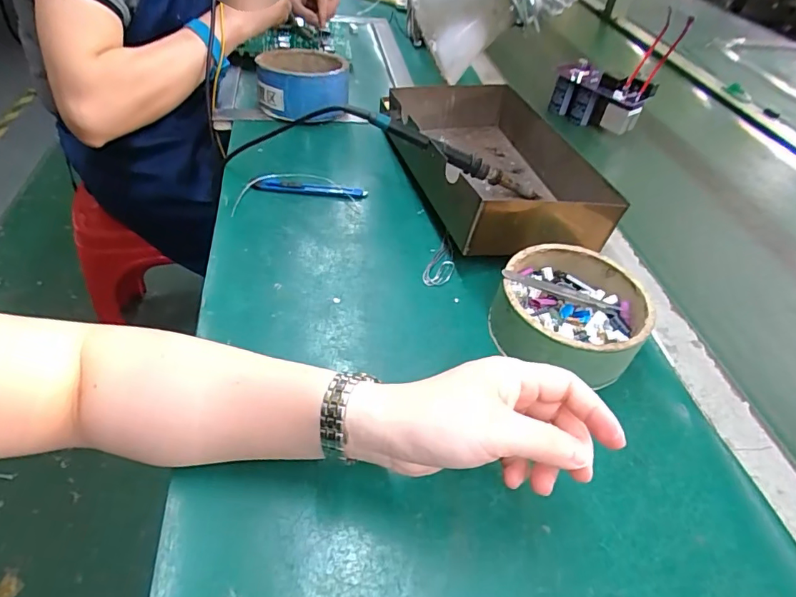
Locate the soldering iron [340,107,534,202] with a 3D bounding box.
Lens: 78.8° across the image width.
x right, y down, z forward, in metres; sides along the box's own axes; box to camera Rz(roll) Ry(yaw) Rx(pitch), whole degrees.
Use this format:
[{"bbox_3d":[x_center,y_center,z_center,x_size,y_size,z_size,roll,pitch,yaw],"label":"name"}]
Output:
[{"bbox_3d":[0.053,-0.154,0.517,0.220,0.020,0.034,21,43,-16],"label":"soldering iron"}]

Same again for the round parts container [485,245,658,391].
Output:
[{"bbox_3d":[0.141,0.013,0.410,0.121,0.051,0.122,7,45,0],"label":"round parts container"}]

